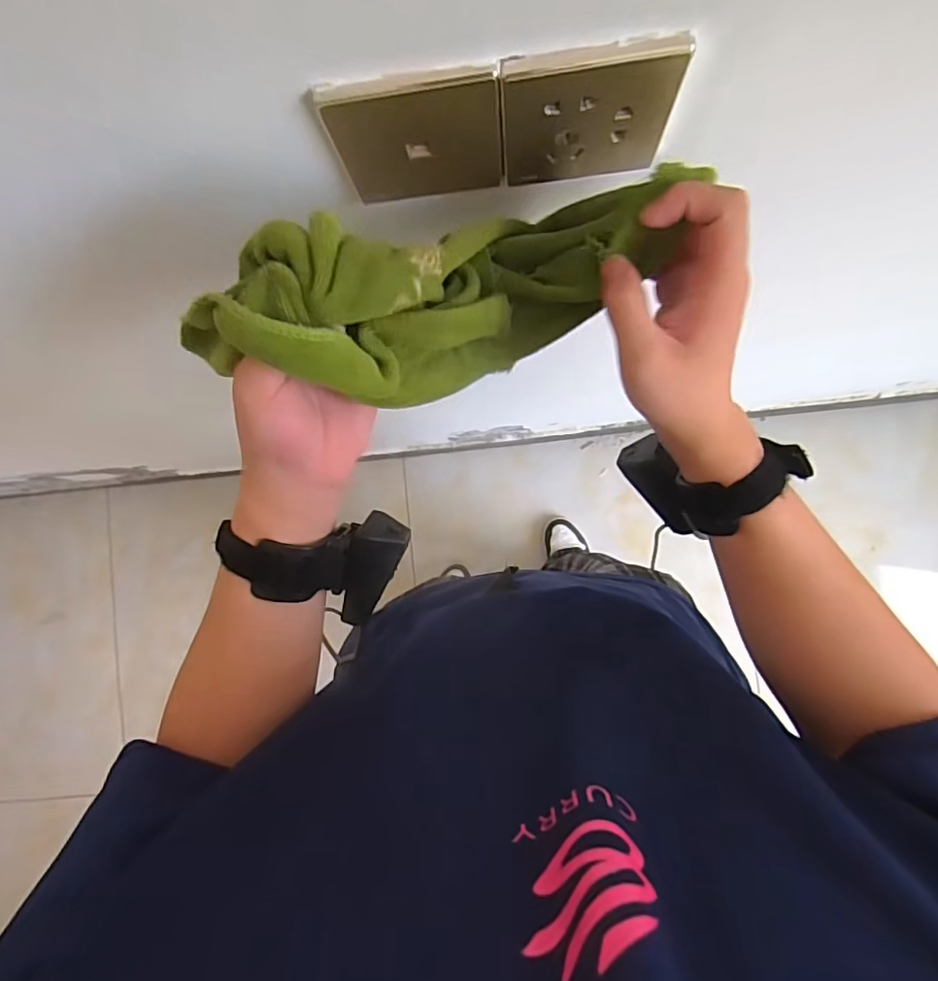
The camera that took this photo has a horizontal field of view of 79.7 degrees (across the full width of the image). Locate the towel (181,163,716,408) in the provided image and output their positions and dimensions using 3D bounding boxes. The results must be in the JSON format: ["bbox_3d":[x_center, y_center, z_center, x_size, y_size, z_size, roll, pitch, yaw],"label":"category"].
[{"bbox_3d":[-0.013,-0.100,0.280,0.229,0.116,0.078,-18,87,-24],"label":"towel"}]

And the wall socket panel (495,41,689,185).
[{"bbox_3d":[0.060,-0.188,0.288,0.083,0.079,0.010,-3,87,4],"label":"wall socket panel"}]

